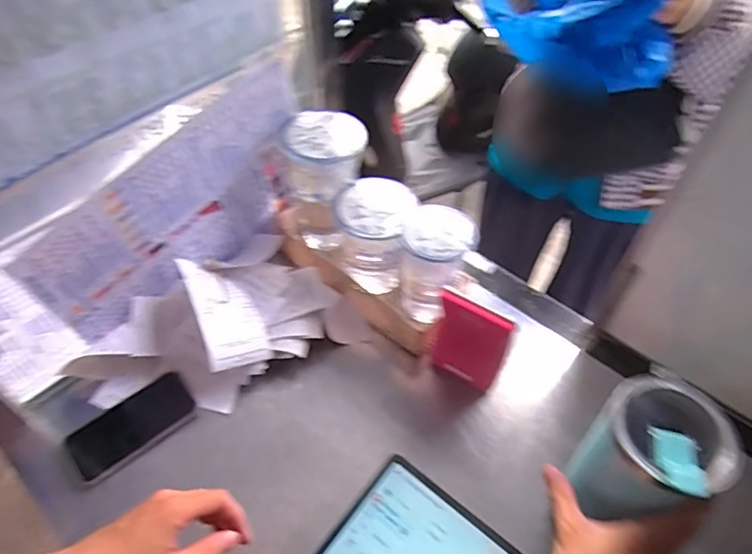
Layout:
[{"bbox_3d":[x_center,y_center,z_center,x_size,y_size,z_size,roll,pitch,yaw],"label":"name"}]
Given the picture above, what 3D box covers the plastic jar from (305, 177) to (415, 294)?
[{"bbox_3d":[0.001,-0.053,0.742,0.098,0.146,0.096,-1,50,1],"label":"plastic jar"}]

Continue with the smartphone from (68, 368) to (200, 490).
[{"bbox_3d":[-0.289,0.178,0.627,0.139,0.011,0.071,-34,57,-24],"label":"smartphone"}]

